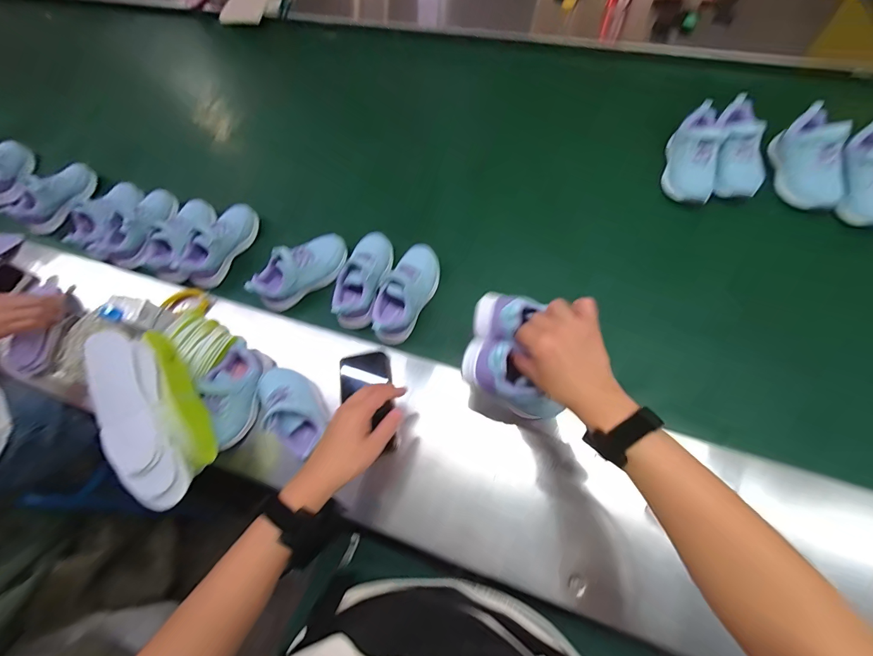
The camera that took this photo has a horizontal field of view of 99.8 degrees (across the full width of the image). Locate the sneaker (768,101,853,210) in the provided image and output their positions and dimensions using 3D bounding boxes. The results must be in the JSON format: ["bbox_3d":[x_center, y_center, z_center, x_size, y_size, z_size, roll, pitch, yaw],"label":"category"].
[{"bbox_3d":[0.623,-0.282,0.612,0.071,0.084,0.174,2,80,4],"label":"sneaker"}]

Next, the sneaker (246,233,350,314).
[{"bbox_3d":[-0.237,-0.104,0.640,0.170,0.072,0.060,-37,69,-13],"label":"sneaker"}]

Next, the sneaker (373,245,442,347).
[{"bbox_3d":[-0.048,-0.061,0.604,0.069,0.066,0.169,20,68,11],"label":"sneaker"}]

